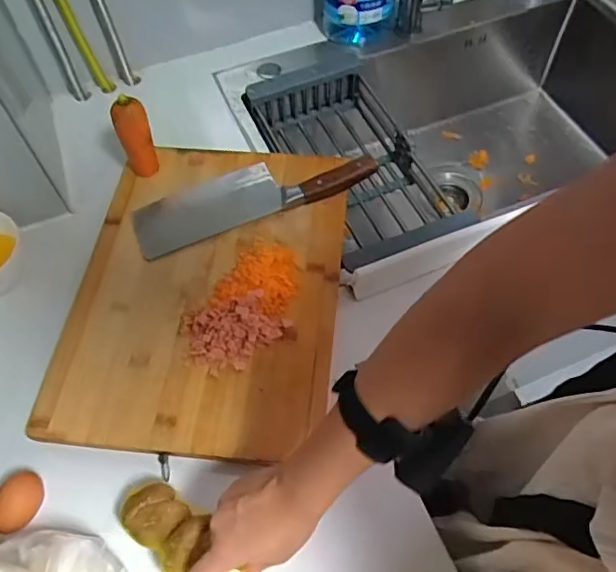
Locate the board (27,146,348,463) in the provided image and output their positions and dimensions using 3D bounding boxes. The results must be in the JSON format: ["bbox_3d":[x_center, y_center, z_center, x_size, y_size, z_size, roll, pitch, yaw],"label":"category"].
[{"bbox_3d":[-0.121,-0.013,0.662,0.307,0.020,0.407,4,59,4],"label":"board"}]

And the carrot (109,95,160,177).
[{"bbox_3d":[-0.221,-0.187,0.726,0.042,0.125,0.034,-21,60,-11],"label":"carrot"}]

